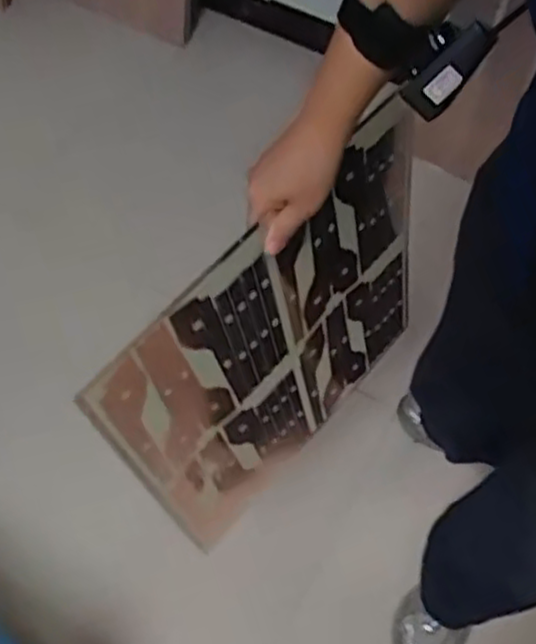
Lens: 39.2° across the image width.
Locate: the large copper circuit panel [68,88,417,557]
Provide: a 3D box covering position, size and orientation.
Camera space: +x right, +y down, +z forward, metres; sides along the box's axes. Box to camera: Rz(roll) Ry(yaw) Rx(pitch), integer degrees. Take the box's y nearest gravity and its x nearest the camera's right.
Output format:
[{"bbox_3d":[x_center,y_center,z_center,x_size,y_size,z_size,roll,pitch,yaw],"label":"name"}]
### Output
[{"bbox_3d":[0.023,0.033,0.800,0.010,0.444,0.396,36,71,27],"label":"large copper circuit panel"}]

